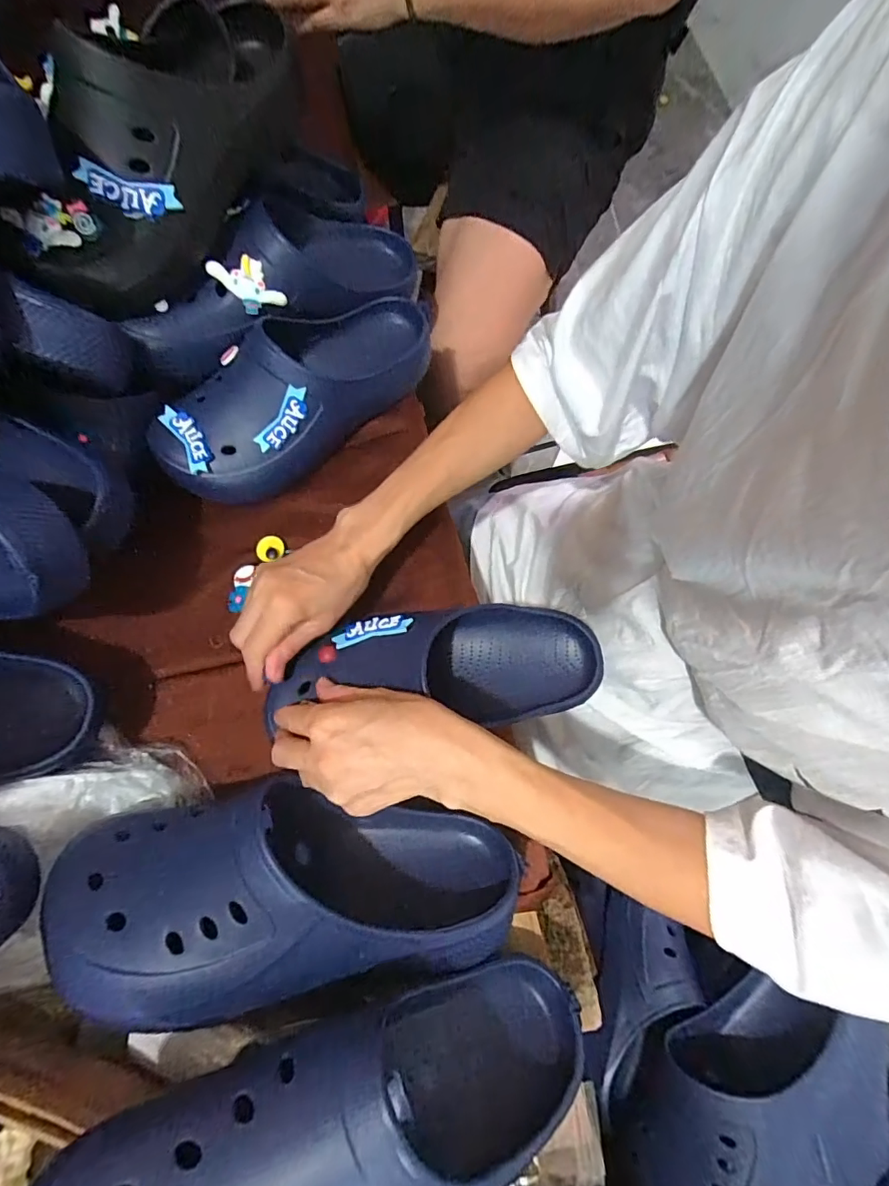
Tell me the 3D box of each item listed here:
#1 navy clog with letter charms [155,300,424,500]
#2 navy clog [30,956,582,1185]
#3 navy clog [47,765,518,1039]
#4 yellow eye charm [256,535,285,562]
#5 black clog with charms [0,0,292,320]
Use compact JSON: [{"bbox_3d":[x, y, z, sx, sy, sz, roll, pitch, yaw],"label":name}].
[{"bbox_3d":[-0.124,-0.190,0.451,0.282,0.083,0.112,-43,79,-12],"label":"navy clog with letter charms"},{"bbox_3d":[-0.039,0.281,0.254,0.281,0.093,0.112,-10,54,-22],"label":"navy clog"},{"bbox_3d":[-0.100,0.188,0.325,0.293,0.084,0.125,-11,75,-4],"label":"navy clog"},{"bbox_3d":[-0.158,-0.041,0.454,0.024,0.006,0.021,-23,76,-7],"label":"yellow eye charm"},{"bbox_3d":[-0.203,-0.332,0.367,0.095,0.111,0.286,31,76,7],"label":"black clog with charms"}]

